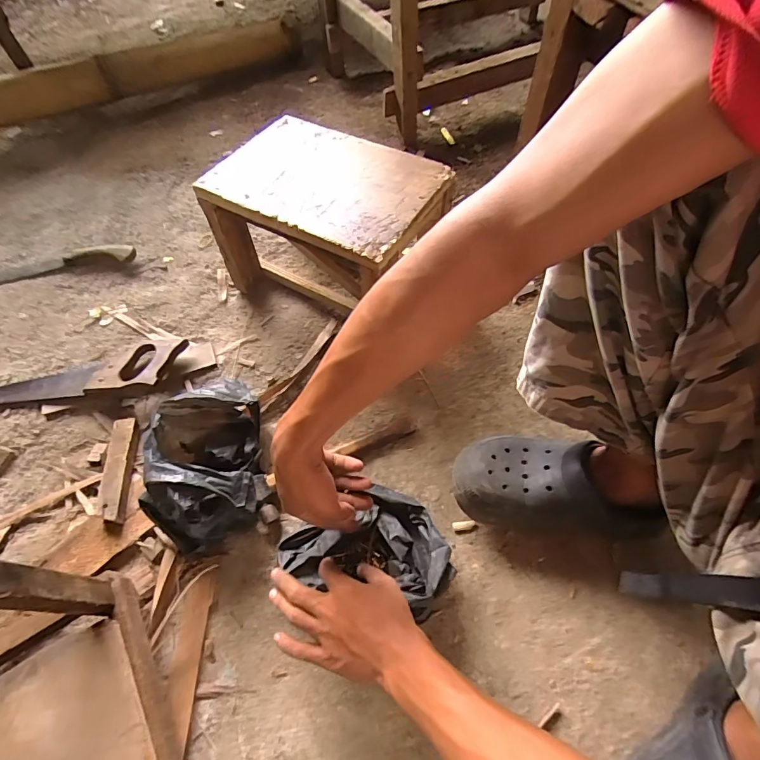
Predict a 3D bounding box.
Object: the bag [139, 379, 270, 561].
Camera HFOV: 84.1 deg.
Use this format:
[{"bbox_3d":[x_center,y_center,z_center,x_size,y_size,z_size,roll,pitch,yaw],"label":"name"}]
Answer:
[{"bbox_3d":[-0.233,0.115,0.562,0.140,0.112,0.203,-13,60,-7],"label":"bag"}]

